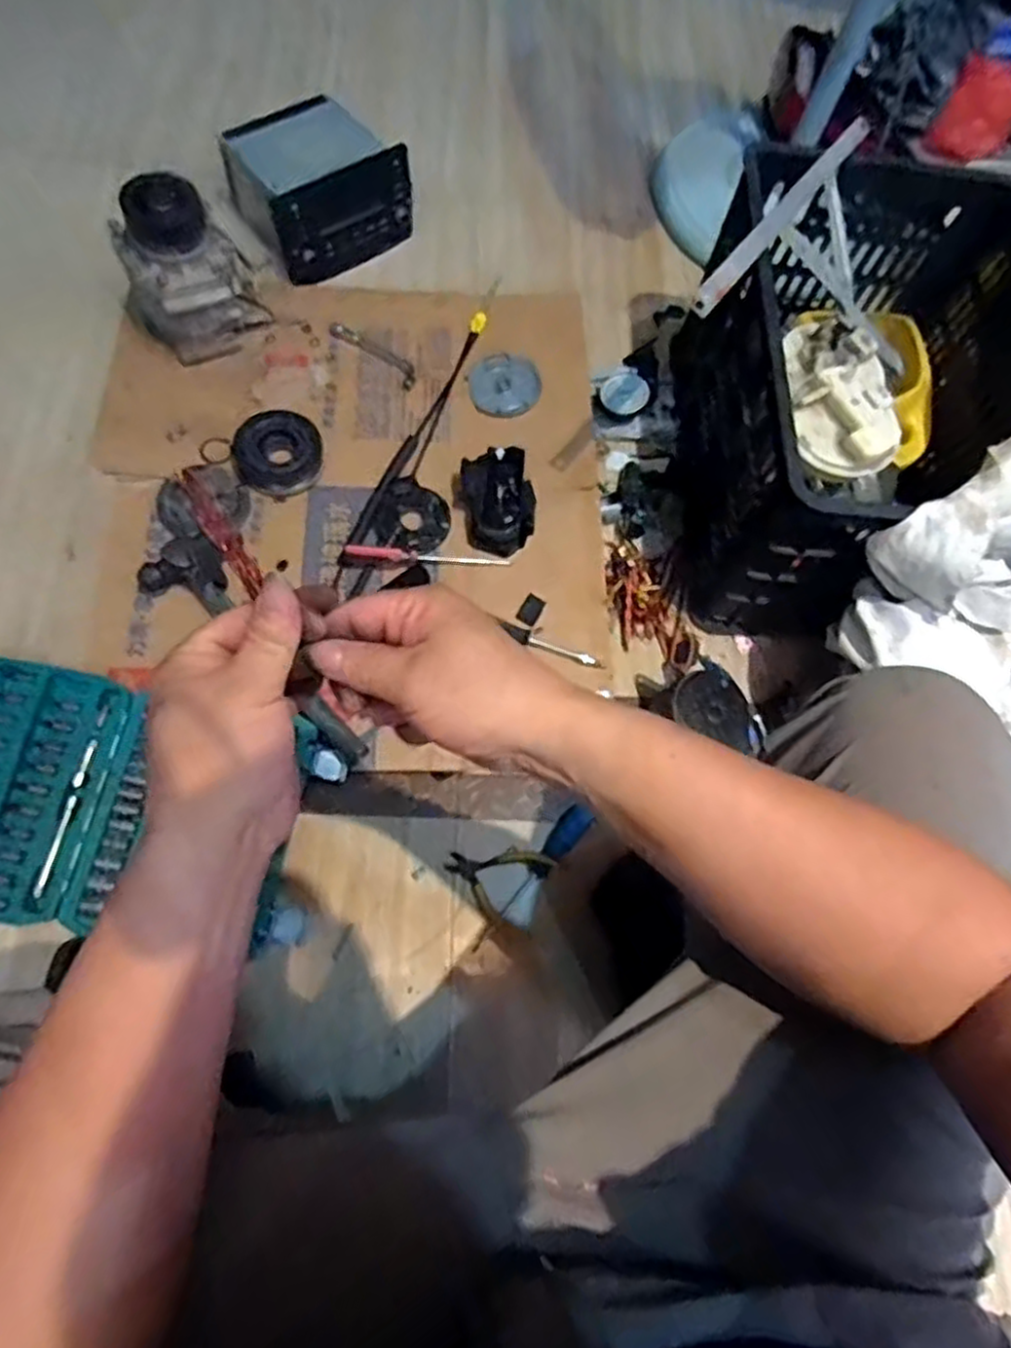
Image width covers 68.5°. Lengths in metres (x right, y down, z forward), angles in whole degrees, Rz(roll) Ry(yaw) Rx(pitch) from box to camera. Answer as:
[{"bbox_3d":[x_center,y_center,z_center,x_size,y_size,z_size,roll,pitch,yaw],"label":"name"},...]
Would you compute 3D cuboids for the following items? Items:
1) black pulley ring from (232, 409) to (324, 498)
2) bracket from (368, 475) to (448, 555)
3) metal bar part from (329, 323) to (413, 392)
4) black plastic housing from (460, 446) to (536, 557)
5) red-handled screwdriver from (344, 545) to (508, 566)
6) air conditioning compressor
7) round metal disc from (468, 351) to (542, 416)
[{"bbox_3d":[-0.282,-0.272,0.914,0.100,0.037,0.098,2,69,-6],"label":"black pulley ring"},{"bbox_3d":[-0.116,-0.194,0.916,0.095,0.010,0.097,2,69,-6],"label":"bracket"},{"bbox_3d":[-0.175,-0.436,1.007,0.150,0.007,0.035,40,70,9],"label":"metal bar part"},{"bbox_3d":[-0.010,-0.208,0.907,0.087,0.065,0.117,-7,68,-5],"label":"black plastic housing"},{"bbox_3d":[-0.093,-0.139,0.890,0.190,0.017,0.022,2,66,-16],"label":"red-handled screwdriver"},{"bbox_3d":[-0.404,-0.518,0.932,0.162,0.183,0.131,-27,71,-12],"label":"air conditioning compressor"},{"bbox_3d":[-0.001,-0.392,1.003,0.095,0.014,0.095,2,69,-6],"label":"round metal disc"}]

